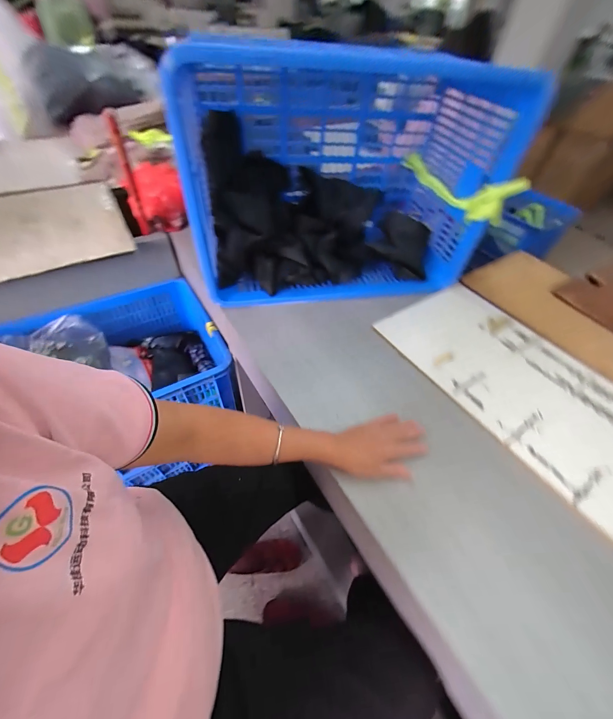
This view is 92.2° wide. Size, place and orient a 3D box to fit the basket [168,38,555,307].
[{"bbox_3d":[0.077,-0.402,0.688,0.615,0.365,0.364,-5,52,-9],"label":"basket"}]

